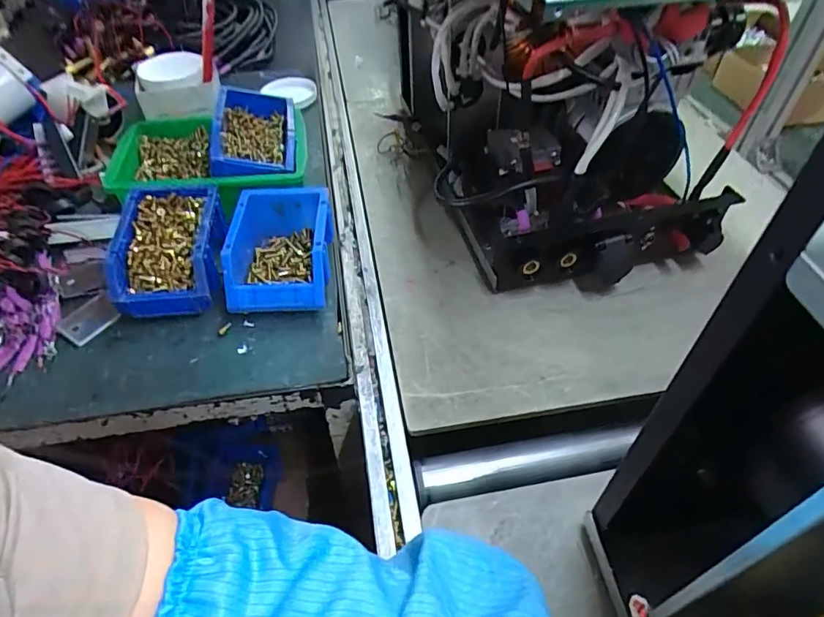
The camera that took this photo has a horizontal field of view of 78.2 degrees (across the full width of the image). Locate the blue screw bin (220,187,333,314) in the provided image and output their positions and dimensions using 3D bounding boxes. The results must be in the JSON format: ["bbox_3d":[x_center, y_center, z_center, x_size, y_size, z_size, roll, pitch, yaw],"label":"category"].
[{"bbox_3d":[-0.153,-0.067,0.599,0.112,0.077,0.156,-2,48,0],"label":"blue screw bin"}]

